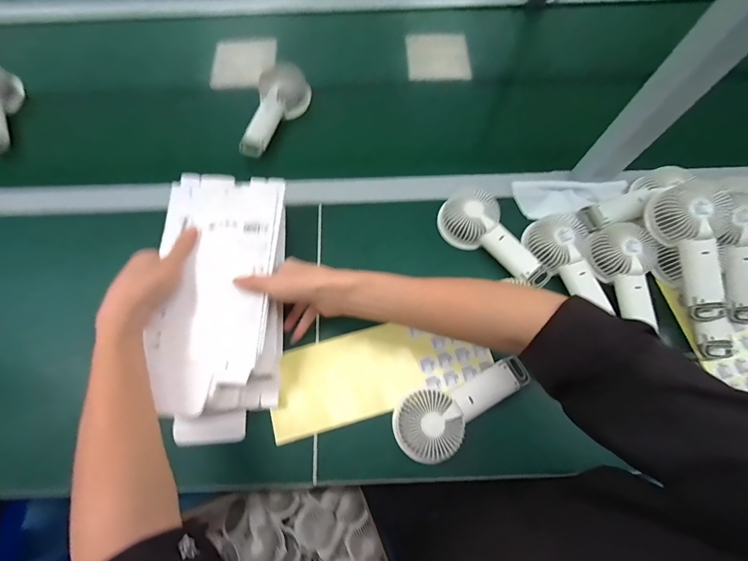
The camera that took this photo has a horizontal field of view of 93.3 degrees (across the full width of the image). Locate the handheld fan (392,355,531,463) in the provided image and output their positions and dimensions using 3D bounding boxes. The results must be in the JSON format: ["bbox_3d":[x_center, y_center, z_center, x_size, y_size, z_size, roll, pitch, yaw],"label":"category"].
[{"bbox_3d":[0.112,0.161,0.453,0.178,0.055,0.080,-27,73,-8],"label":"handheld fan"}]

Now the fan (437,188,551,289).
[{"bbox_3d":[0.176,-0.062,0.525,0.088,0.041,0.183,-35,75,-10],"label":"fan"}]

